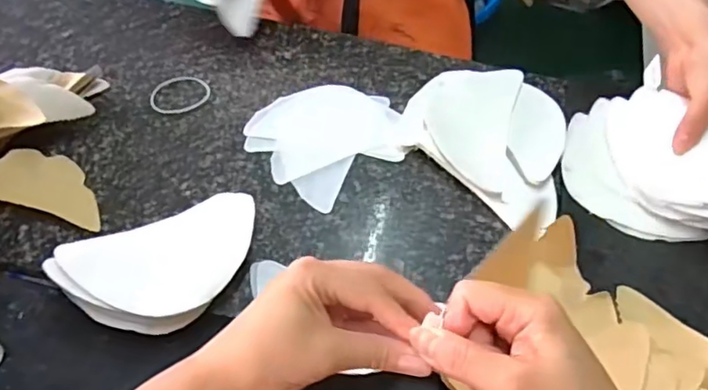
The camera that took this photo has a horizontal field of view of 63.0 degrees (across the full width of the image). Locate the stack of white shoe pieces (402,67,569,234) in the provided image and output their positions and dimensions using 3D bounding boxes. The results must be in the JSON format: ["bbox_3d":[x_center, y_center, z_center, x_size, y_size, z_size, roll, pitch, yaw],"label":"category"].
[{"bbox_3d":[0.136,-0.058,0.549,0.168,0.024,0.133,39,63,20],"label":"stack of white shoe pieces"}]

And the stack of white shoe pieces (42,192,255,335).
[{"bbox_3d":[-0.146,0.060,0.454,0.152,0.032,0.092,-20,61,-16],"label":"stack of white shoe pieces"}]

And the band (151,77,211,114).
[{"bbox_3d":[-0.176,-0.101,0.580,0.059,0.004,0.050,-38,67,-24],"label":"band"}]

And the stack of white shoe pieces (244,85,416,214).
[{"bbox_3d":[-0.024,-0.059,0.557,0.138,0.006,0.127,-33,65,-22],"label":"stack of white shoe pieces"}]

